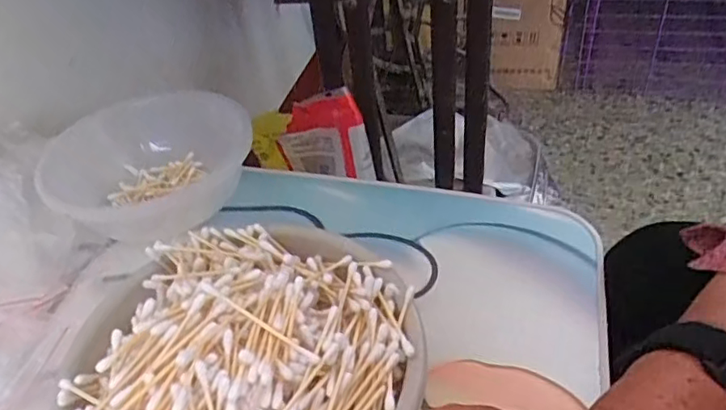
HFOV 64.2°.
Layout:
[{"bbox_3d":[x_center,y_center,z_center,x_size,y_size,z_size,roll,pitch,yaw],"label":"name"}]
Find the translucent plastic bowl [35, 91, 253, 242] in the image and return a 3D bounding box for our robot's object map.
[{"bbox_3d":[-0.187,-0.029,0.486,0.128,0.071,0.146,19,47,27],"label":"translucent plastic bowl"}]

